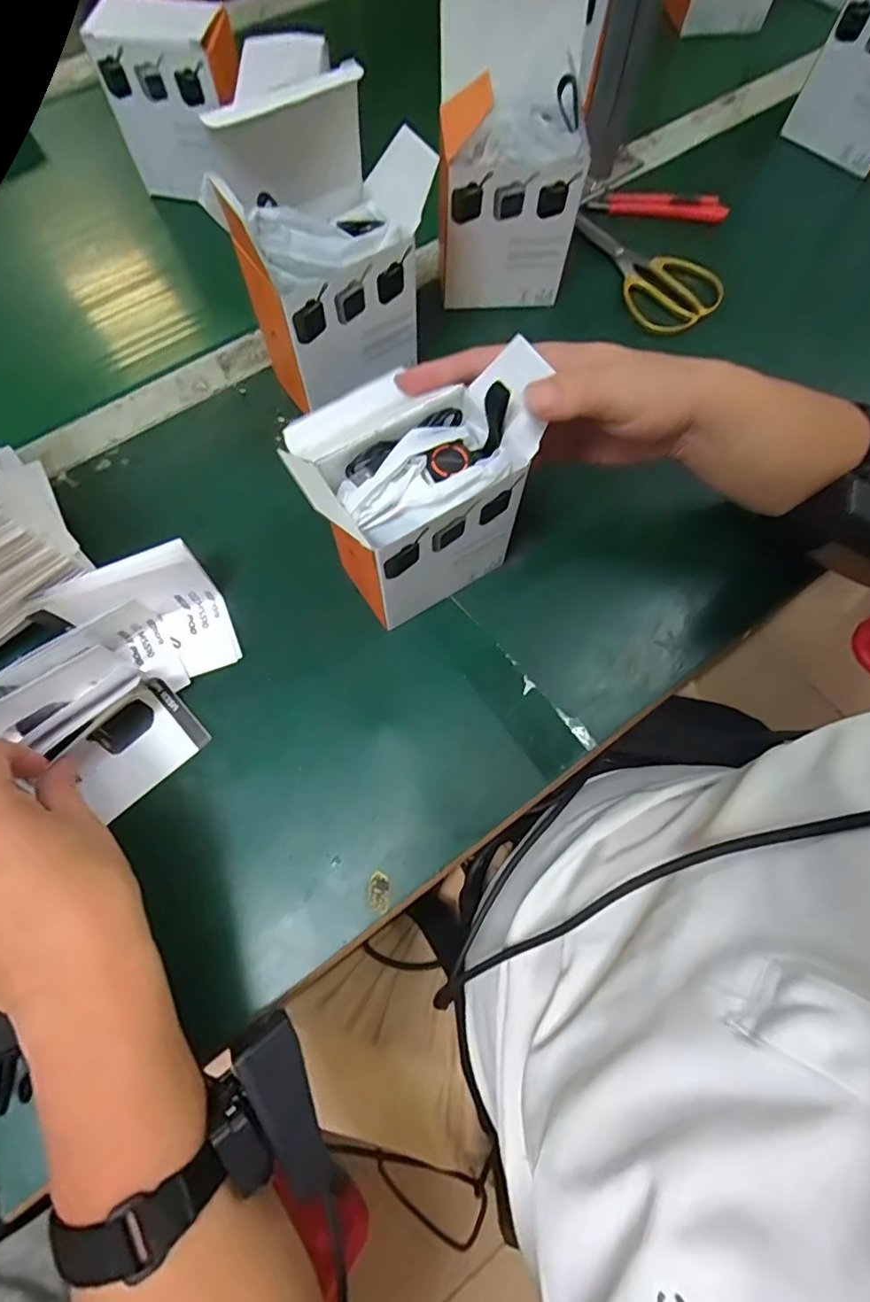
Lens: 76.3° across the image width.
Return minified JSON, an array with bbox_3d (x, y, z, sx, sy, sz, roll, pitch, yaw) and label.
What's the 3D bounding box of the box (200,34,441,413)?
[{"bbox_3d":[-0.065,-0.257,0.376,0.133,0.171,0.079,-38,75,-13],"label":"box"}]

